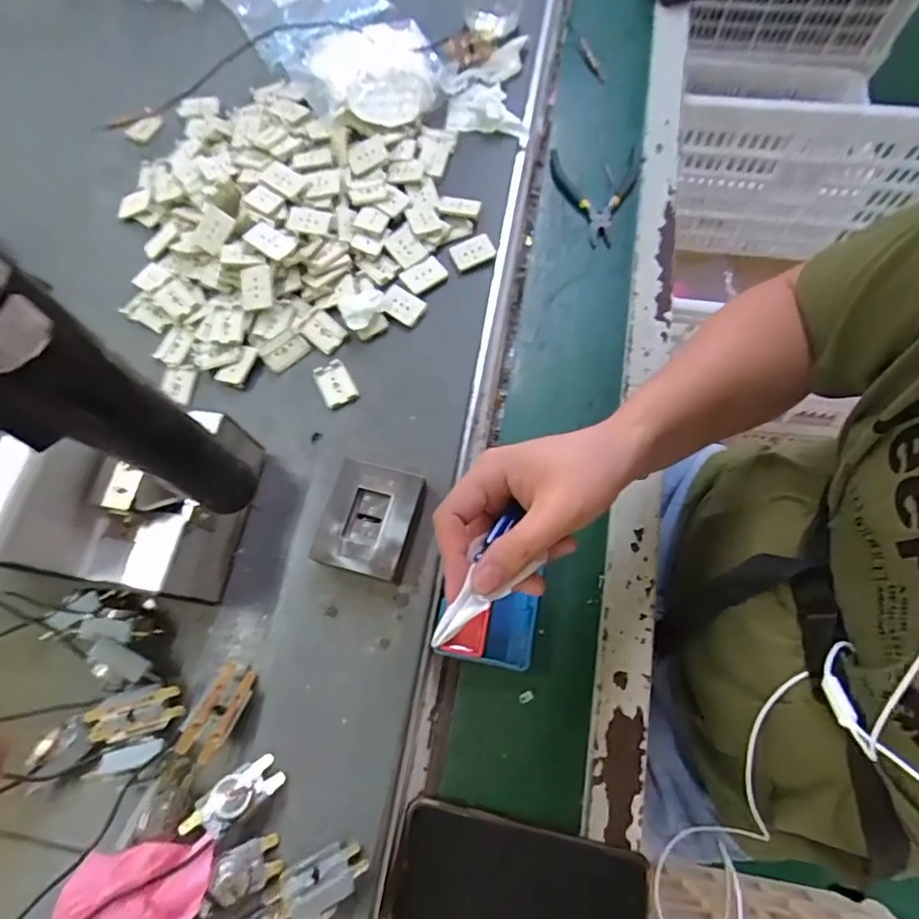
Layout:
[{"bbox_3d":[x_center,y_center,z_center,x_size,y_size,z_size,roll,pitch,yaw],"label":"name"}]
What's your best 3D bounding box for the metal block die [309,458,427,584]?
[{"bbox_3d":[-0.067,0.047,0.414,0.069,0.029,0.079,15,71,7],"label":"metal block die"}]

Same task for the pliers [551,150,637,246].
[{"bbox_3d":[0.127,-0.274,0.564,0.093,0.010,0.105,18,71,9],"label":"pliers"}]

